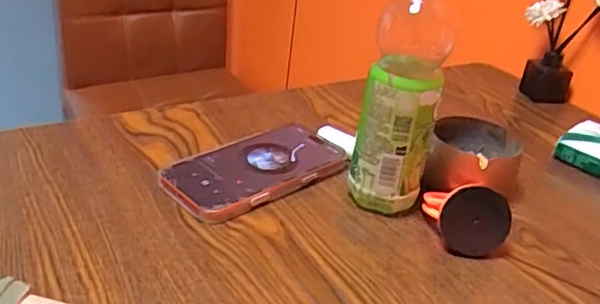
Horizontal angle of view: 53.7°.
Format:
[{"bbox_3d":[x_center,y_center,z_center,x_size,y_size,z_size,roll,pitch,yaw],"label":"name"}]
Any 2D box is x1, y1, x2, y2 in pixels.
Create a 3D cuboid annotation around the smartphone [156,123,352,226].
[{"bbox_3d":[-0.038,0.015,0.532,0.165,0.017,0.082,-20,39,-40],"label":"smartphone"}]

